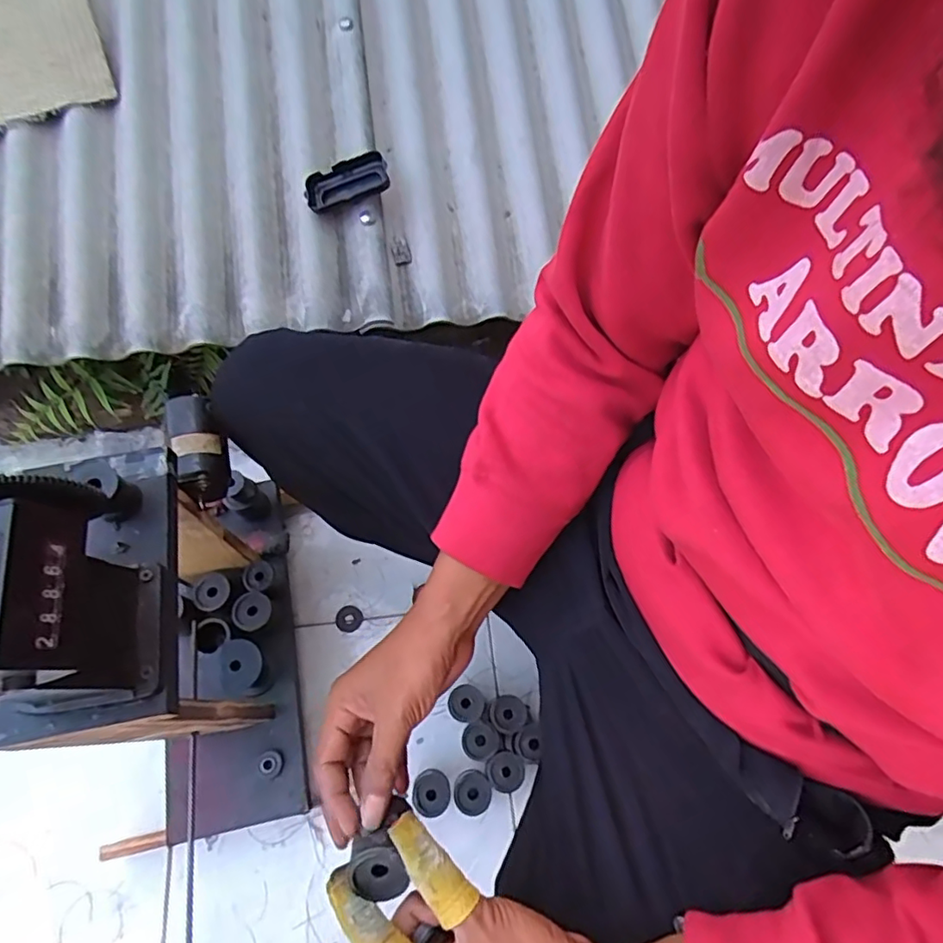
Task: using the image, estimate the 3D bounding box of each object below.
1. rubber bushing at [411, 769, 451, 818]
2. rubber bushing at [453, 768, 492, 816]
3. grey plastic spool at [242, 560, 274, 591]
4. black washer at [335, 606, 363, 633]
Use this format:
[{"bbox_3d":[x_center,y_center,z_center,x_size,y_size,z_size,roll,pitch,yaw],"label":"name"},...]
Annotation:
[{"bbox_3d":[-0.047,0.372,0.676,0.042,0.038,0.045,0,67,-1],"label":"rubber bushing"},{"bbox_3d":[0.001,0.370,0.672,0.043,0.033,0.043,0,67,-1],"label":"rubber bushing"},{"bbox_3d":[-0.254,0.129,0.701,0.035,0.030,0.036,31,70,11],"label":"grey plastic spool"},{"bbox_3d":[-0.164,0.198,0.782,0.036,0.004,0.034,0,67,-1],"label":"black washer"}]

